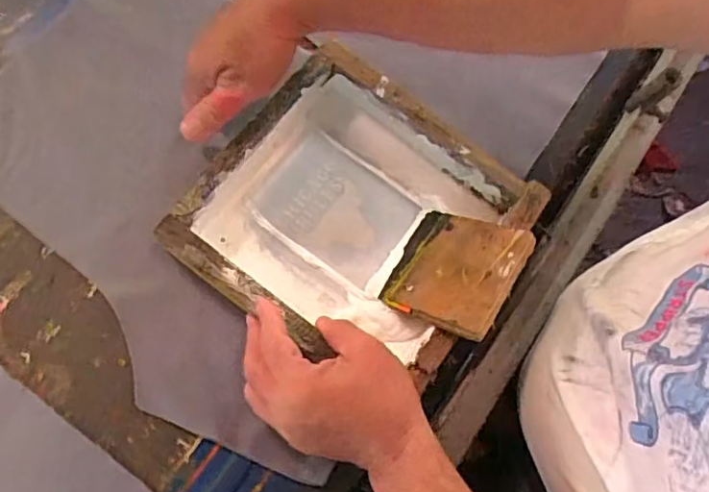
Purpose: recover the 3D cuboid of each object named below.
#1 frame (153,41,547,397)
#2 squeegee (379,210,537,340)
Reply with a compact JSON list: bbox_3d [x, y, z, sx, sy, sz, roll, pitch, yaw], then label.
[{"bbox_3d":[0.000,-0.027,0.516,0.251,0.057,0.242,35,72,10],"label":"frame"},{"bbox_3d":[0.083,0.018,0.490,0.109,0.010,0.103,14,63,40],"label":"squeegee"}]

